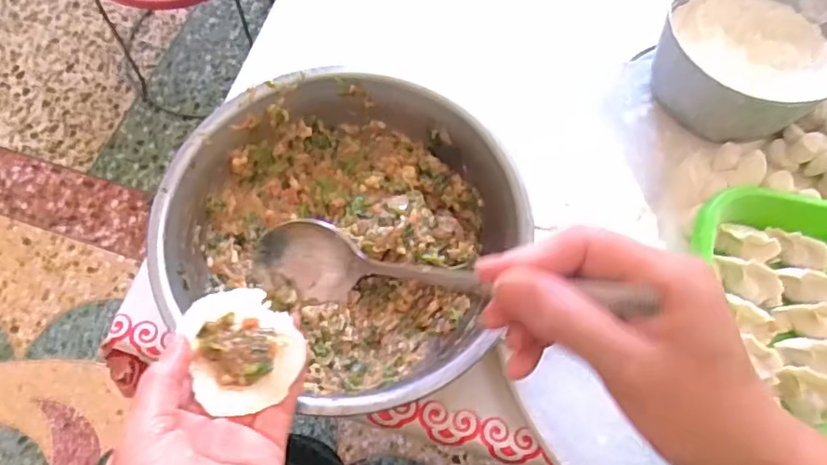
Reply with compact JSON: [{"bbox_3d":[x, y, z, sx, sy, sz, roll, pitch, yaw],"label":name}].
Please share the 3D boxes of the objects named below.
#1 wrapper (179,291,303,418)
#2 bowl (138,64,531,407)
[{"bbox_3d":[-0.092,0.061,0.321,0.057,0.015,0.068,-14,68,-7],"label":"wrapper"},{"bbox_3d":[-0.051,-0.004,0.406,0.230,0.082,0.220,0,67,-1],"label":"bowl"}]

